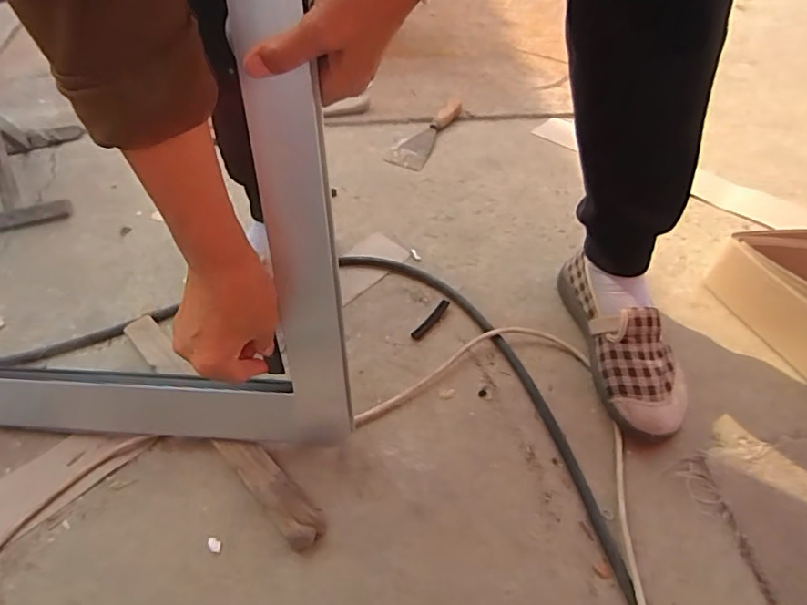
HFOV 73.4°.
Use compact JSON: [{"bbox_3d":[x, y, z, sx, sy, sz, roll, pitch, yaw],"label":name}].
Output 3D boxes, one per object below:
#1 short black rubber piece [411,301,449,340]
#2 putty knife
[{"bbox_3d":[0.036,0.023,0.689,0.015,0.004,0.072,30,56,25],"label":"short black rubber piece"},{"bbox_3d":[0.035,-0.299,0.948,0.067,0.030,0.188,20,52,18],"label":"putty knife"}]

